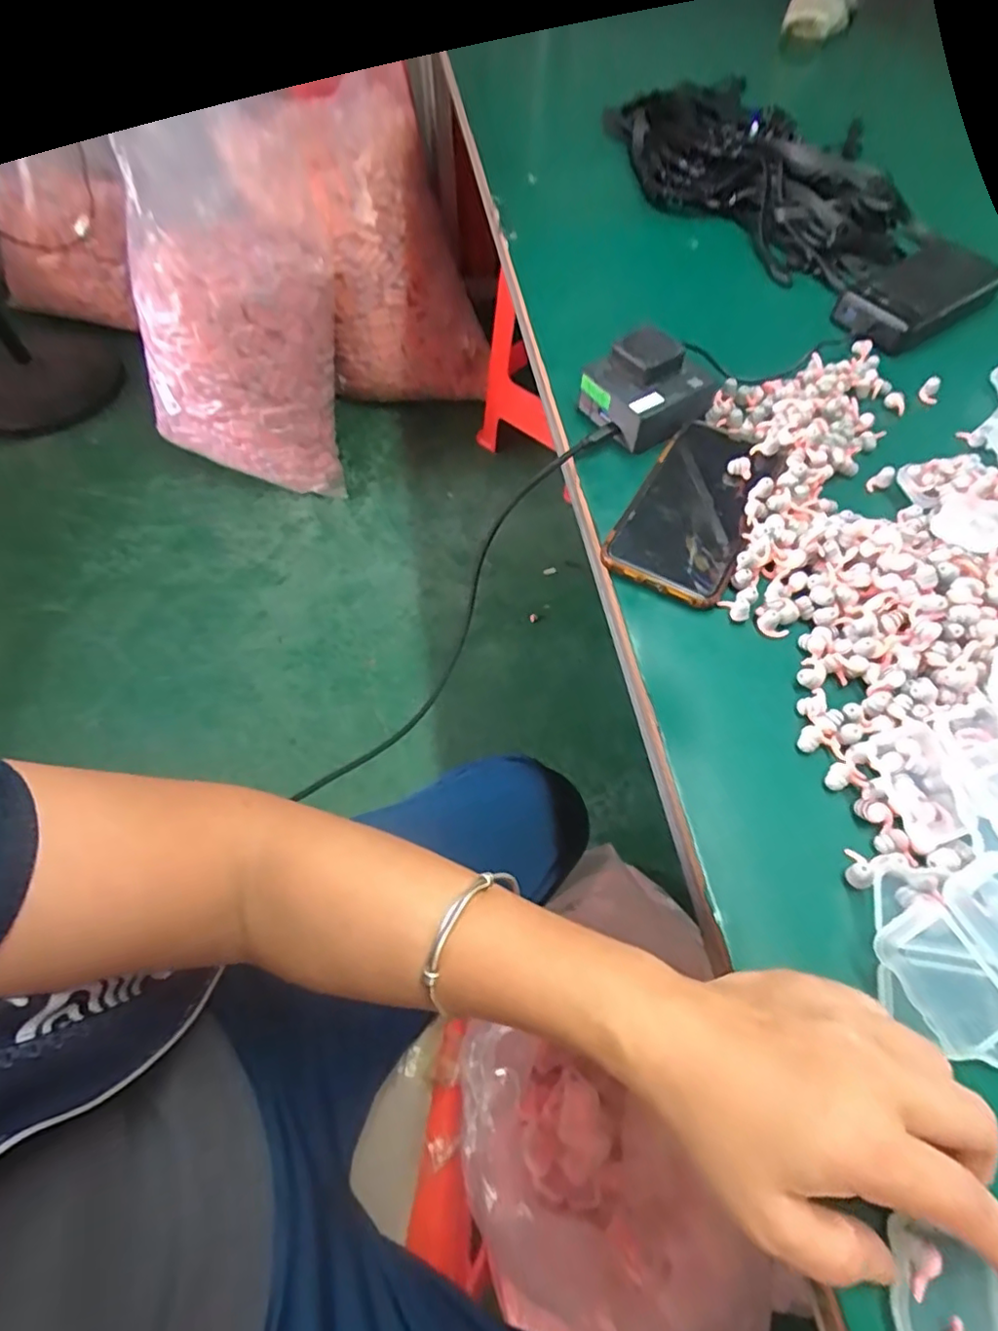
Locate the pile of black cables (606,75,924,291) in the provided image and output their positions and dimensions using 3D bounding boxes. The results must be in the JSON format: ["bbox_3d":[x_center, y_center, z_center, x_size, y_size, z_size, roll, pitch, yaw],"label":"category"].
[{"bbox_3d":[0.248,-0.496,0.597,0.145,0.053,0.344,-31,64,-17],"label":"pile of black cables"}]

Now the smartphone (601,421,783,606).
[{"bbox_3d":[0.134,-0.108,0.402,0.077,0.013,0.152,26,63,15],"label":"smartphone"}]

